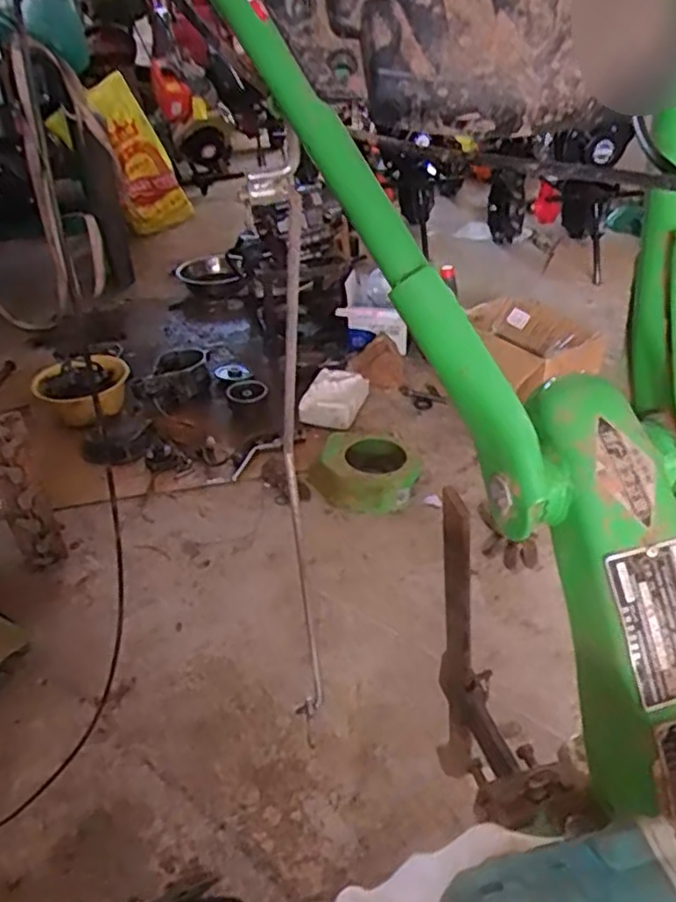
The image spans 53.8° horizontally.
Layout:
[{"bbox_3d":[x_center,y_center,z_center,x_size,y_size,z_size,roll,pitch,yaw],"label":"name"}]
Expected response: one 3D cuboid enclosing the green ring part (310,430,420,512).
[{"bbox_3d":[0.055,0.042,1.365,0.222,0.073,0.169,4,35,8],"label":"green ring part"}]

